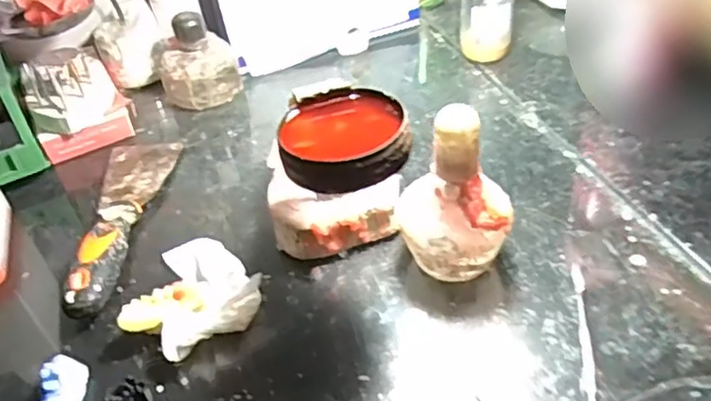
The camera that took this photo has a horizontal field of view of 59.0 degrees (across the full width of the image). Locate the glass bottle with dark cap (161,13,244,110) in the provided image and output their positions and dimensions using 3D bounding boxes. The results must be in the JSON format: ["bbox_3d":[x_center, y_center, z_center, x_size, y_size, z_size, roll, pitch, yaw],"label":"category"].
[{"bbox_3d":[-0.156,-0.137,0.621,0.075,0.086,0.071,-16,43,-10],"label":"glass bottle with dark cap"}]

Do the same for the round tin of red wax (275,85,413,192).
[{"bbox_3d":[-0.007,-0.040,0.357,0.071,0.017,0.081,-10,43,-4],"label":"round tin of red wax"}]

